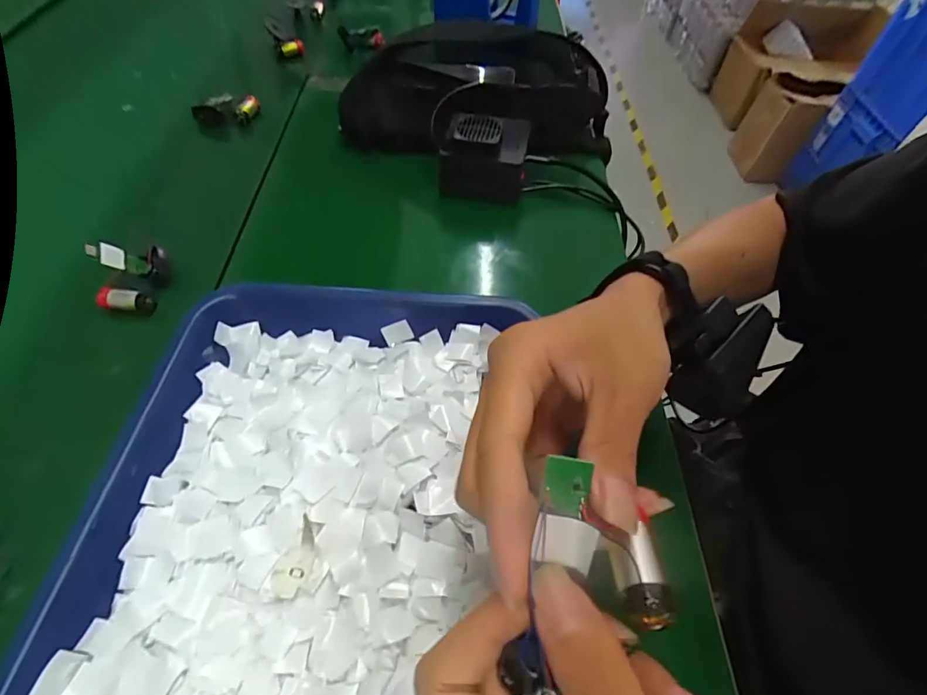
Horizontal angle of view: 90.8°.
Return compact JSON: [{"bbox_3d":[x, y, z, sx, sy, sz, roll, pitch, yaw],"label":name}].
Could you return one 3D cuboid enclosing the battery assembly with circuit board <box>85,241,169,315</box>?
[{"bbox_3d":[-0.261,-0.058,0.357,0.036,0.048,0.055,1,55,-4],"label":"battery assembly with circuit board"}]

